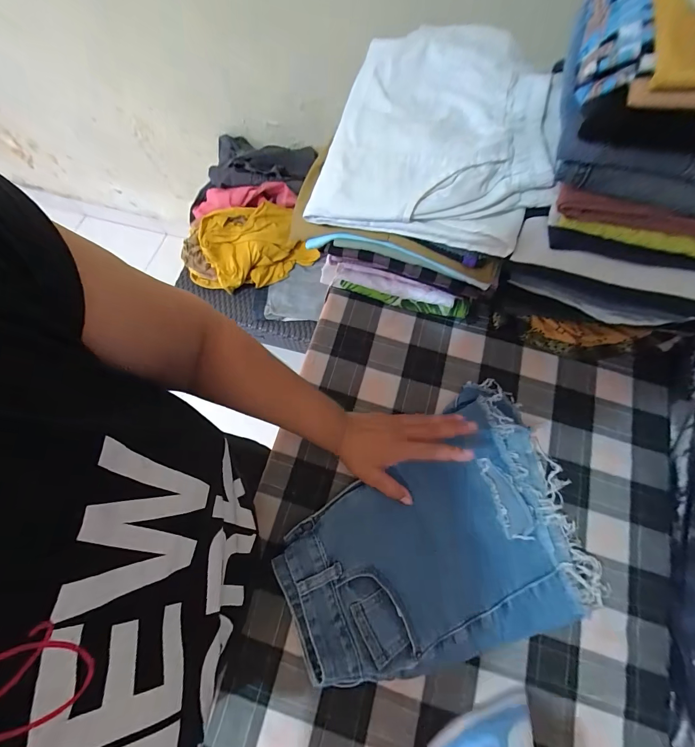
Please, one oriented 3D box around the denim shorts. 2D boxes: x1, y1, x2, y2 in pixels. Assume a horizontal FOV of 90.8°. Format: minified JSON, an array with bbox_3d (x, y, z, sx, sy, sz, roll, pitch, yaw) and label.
[{"bbox_3d":[0.104,0.195,0.399,0.356,0.042,0.261,-25,74,-9],"label":"denim shorts"}]

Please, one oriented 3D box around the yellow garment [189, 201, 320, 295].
[{"bbox_3d":[-0.267,-0.348,0.948,0.329,0.127,0.171,-19,73,-7],"label":"yellow garment"}]

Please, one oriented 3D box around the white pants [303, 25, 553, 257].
[{"bbox_3d":[0.111,-0.296,0.413,0.246,0.054,0.293,15,72,4],"label":"white pants"}]

